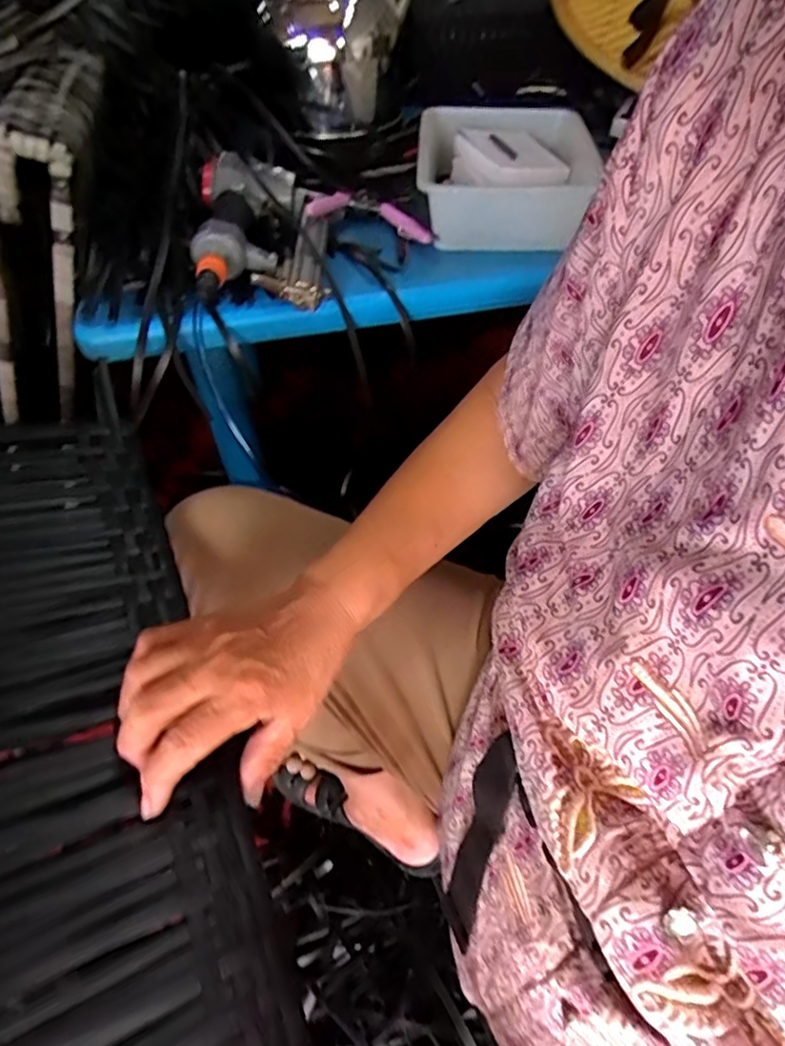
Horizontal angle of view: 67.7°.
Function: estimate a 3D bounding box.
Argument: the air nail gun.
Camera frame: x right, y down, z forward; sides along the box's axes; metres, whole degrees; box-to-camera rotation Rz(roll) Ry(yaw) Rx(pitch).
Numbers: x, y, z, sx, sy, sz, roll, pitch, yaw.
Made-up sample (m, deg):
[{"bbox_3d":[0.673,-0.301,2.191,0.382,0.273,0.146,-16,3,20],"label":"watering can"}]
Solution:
[{"bbox_3d":[-0.140,-0.328,0.640,0.137,0.058,0.231,-6,52,-5],"label":"air nail gun"}]

